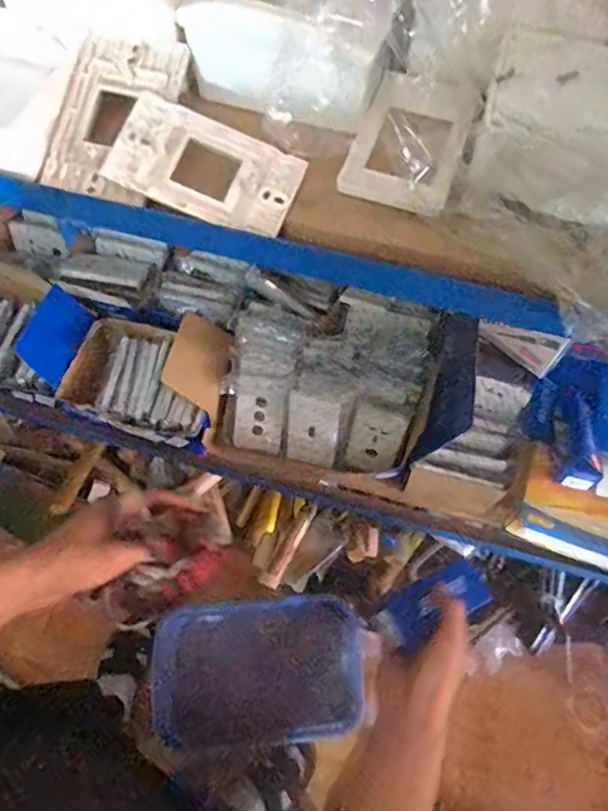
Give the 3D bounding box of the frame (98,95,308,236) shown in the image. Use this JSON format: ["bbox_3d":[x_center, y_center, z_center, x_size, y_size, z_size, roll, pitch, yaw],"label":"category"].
[{"bbox_3d":[-0.061,-0.150,0.362,0.112,0.007,0.063,21,77,-3],"label":"frame"}]

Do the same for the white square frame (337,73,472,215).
[{"bbox_3d":[0.067,-0.170,0.378,0.070,0.017,0.095,16,74,12],"label":"white square frame"}]

